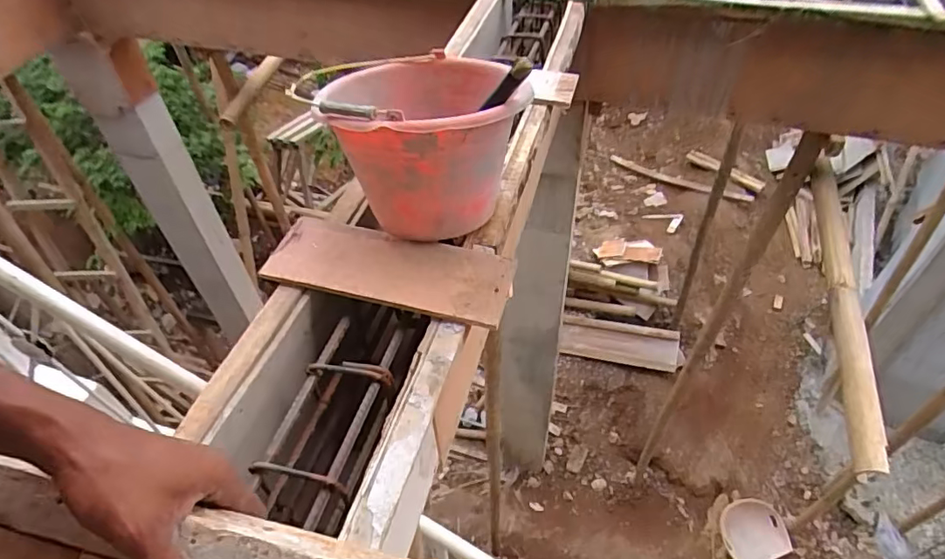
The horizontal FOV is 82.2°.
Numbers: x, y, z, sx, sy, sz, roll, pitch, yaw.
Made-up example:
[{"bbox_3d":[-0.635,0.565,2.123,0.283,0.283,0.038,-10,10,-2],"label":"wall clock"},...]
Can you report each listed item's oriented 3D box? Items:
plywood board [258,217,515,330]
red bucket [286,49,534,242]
[{"bbox_3d":[-0.118,-0.019,0.766,0.341,0.016,0.126,11,52,10],"label":"plywood board"},{"bbox_3d":[-0.073,-0.214,0.818,0.255,0.220,0.290,-11,48,-7],"label":"red bucket"}]

